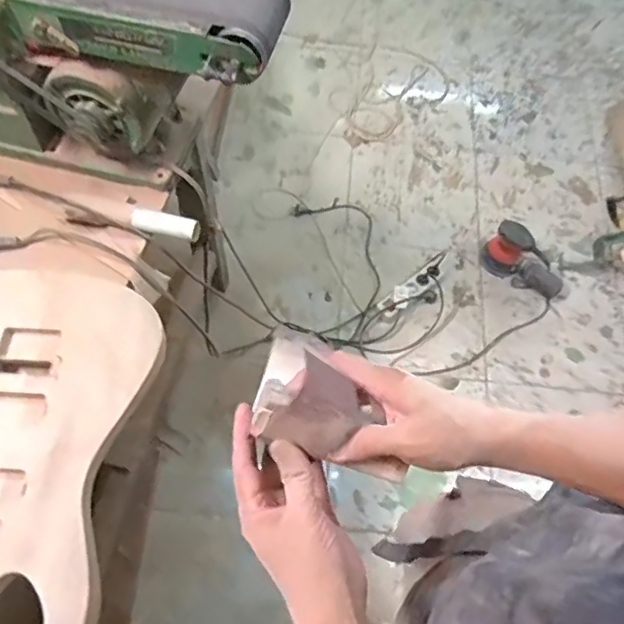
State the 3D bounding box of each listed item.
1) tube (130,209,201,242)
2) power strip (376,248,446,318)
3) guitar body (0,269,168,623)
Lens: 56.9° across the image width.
[{"bbox_3d":[-0.206,-0.124,0.814,0.095,0.025,0.025,10,63,1],"label":"tube"},{"bbox_3d":[0.299,-0.079,1.638,0.264,0.062,0.065,-38,71,-20],"label":"power strip"},{"bbox_3d":[-0.350,0.134,0.651,0.291,0.042,0.404,7,63,0],"label":"guitar body"}]

